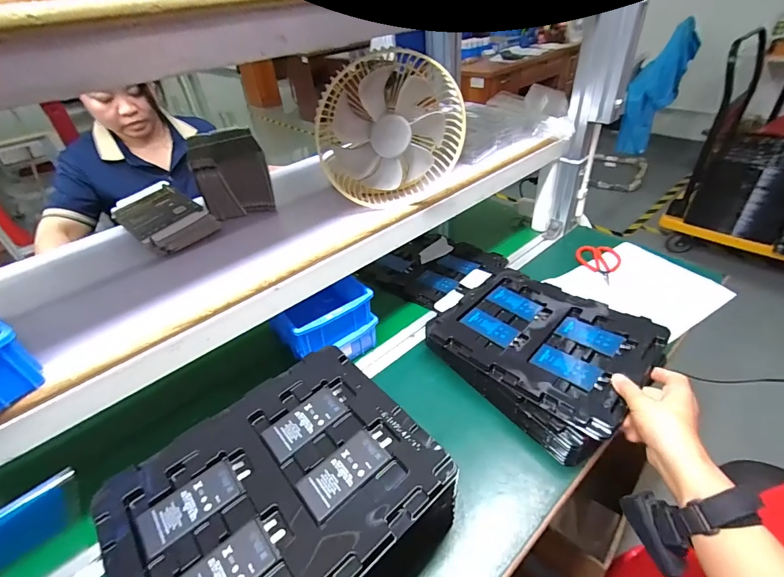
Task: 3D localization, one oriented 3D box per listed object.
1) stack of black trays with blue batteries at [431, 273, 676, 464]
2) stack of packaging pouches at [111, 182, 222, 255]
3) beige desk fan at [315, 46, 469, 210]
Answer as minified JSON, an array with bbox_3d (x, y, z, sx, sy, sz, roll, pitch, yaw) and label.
[{"bbox_3d":[0.223,0.084,0.578,0.231,0.059,0.273,-30,44,-27],"label":"stack of black trays with blue batteries"},{"bbox_3d":[-0.330,-0.102,0.549,0.170,0.037,0.100,27,49,35],"label":"stack of packaging pouches"},{"bbox_3d":[-0.002,-0.207,0.520,0.187,0.187,0.058,-10,39,-5],"label":"beige desk fan"}]

